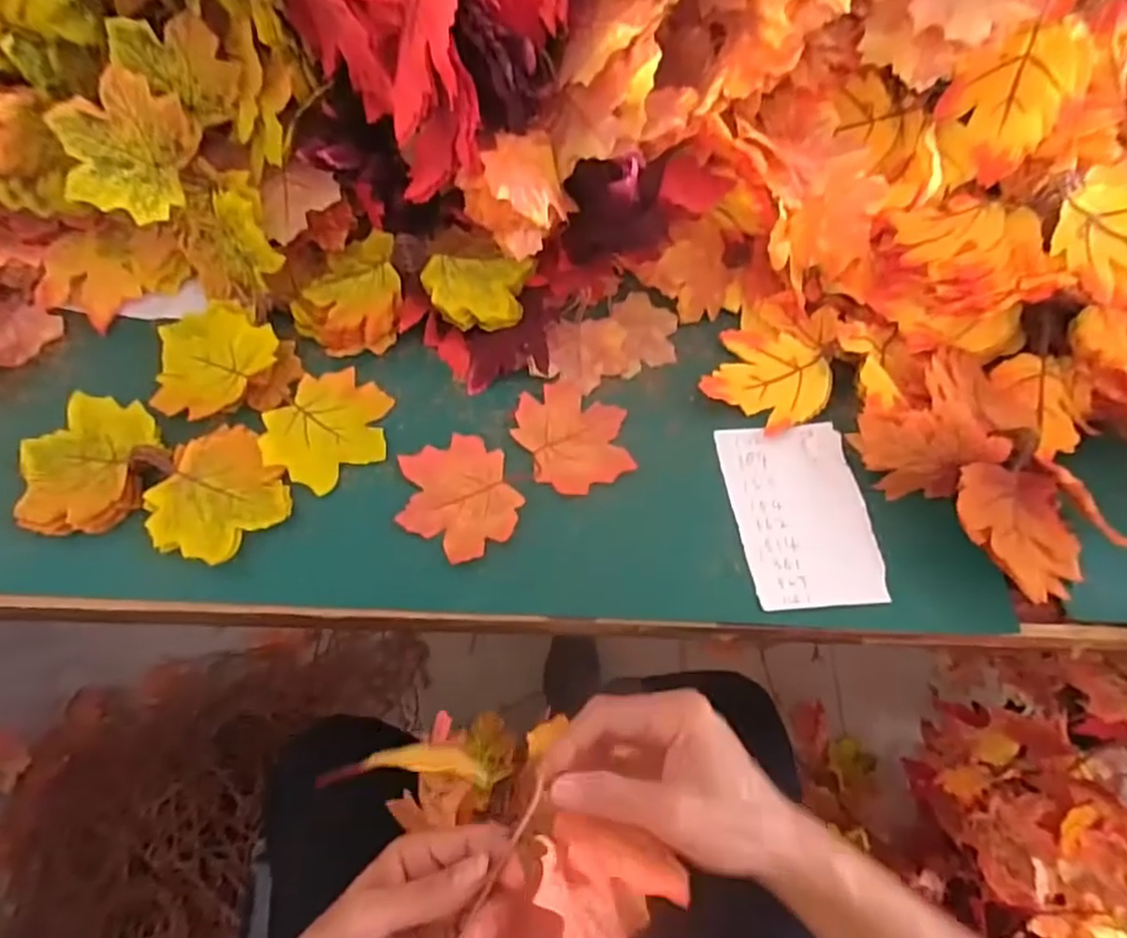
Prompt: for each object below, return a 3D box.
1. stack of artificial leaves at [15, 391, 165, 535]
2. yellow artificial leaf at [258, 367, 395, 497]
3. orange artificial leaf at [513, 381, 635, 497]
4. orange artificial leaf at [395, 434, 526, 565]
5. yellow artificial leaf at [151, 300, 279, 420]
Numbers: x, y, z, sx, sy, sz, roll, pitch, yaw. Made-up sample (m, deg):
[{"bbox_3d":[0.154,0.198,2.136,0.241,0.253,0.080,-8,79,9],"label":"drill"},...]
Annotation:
[{"bbox_3d":[-0.315,-0.005,0.435,0.078,0.015,0.092,-16,63,-12],"label":"stack of artificial leaves"},{"bbox_3d":[-0.164,-0.030,0.465,0.073,0.017,0.090,30,63,13],"label":"yellow artificial leaf"},{"bbox_3d":[0.008,-0.027,0.480,0.078,0.004,0.090,-21,64,-14],"label":"orange artificial leaf"},{"bbox_3d":[-0.072,0.019,0.448,0.077,0.004,0.089,-18,64,-13],"label":"orange artificial leaf"},{"bbox_3d":[-0.255,-0.084,0.483,0.080,0.006,0.100,-8,62,-8],"label":"yellow artificial leaf"}]

